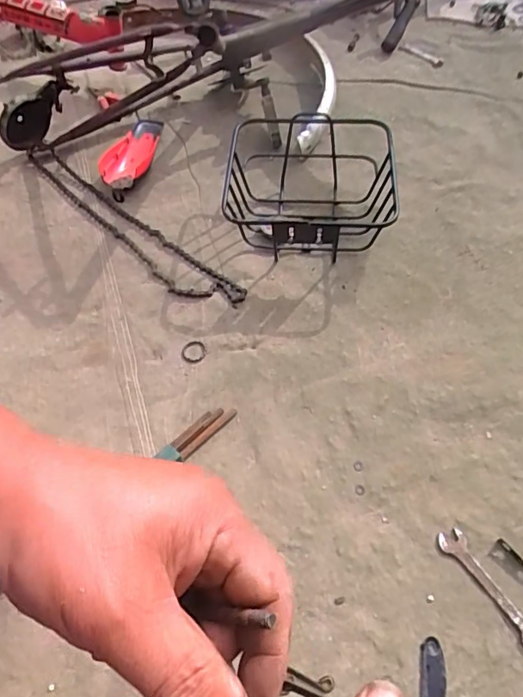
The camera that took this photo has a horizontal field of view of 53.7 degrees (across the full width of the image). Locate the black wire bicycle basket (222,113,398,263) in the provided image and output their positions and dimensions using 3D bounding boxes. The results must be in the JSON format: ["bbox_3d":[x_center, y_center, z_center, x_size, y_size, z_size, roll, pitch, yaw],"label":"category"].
[{"bbox_3d":[0.076,-0.266,0.839,0.261,0.140,0.243,1,59,2],"label":"black wire bicycle basket"}]

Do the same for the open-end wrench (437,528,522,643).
[{"bbox_3d":[0.268,0.279,0.602,0.032,0.004,0.150,-30,63,-15],"label":"open-end wrench"}]

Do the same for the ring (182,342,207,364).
[{"bbox_3d":[-0.103,0.005,0.787,0.037,0.004,0.038,-7,59,-3],"label":"ring"}]

